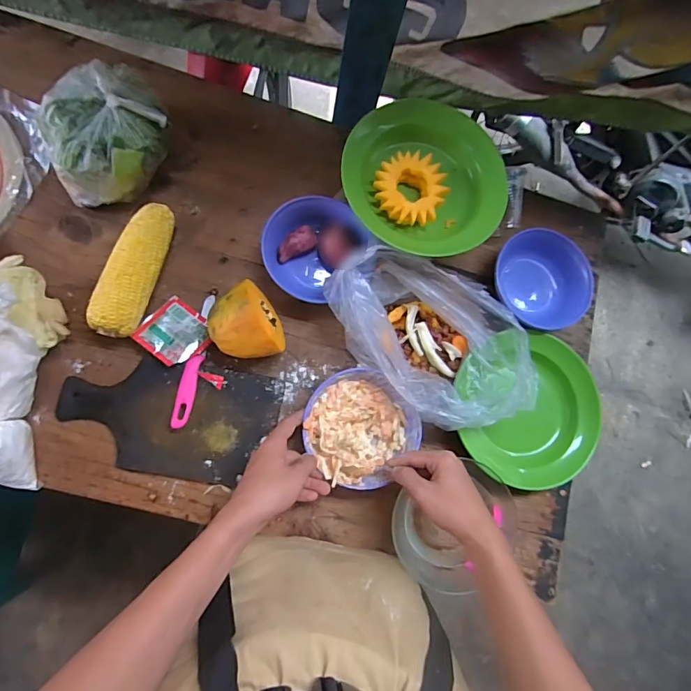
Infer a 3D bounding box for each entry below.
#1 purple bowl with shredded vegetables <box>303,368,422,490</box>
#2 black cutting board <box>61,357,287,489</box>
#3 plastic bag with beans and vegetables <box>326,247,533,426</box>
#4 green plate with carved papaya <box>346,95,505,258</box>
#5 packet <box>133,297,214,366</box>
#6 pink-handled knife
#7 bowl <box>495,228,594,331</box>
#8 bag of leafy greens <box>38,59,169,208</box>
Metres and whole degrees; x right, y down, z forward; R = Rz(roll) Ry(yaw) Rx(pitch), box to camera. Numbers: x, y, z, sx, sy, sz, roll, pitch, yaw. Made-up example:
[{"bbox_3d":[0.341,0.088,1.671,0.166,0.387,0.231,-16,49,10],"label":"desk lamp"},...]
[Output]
[{"bbox_3d":[0.019,0.102,0.564,0.136,0.060,0.138,1,83,-6],"label":"purple bowl with shredded vegetables"},{"bbox_3d":[-0.218,0.088,0.551,0.252,0.019,0.135,11,82,-5],"label":"black cutting board"},{"bbox_3d":[0.109,-0.010,0.582,0.270,0.088,0.168,38,80,-1],"label":"plastic bag with beans and vegetables"},{"bbox_3d":[0.109,-0.216,0.563,0.203,0.051,0.199,1,83,-6],"label":"green plate with carved papaya"},{"bbox_3d":[-0.217,-0.016,0.567,0.080,0.006,0.077,36,60,4],"label":"packet"},{"bbox_3d":[-0.193,0.017,0.567,0.022,0.010,0.177,9,69,-5],"label":"pink-handled knife"},{"bbox_3d":[0.285,-0.093,0.662,0.147,0.065,0.141,1,83,-6],"label":"bowl"},{"bbox_3d":[-0.294,-0.260,0.559,0.124,0.107,0.164,21,81,-3],"label":"bag of leafy greens"}]

